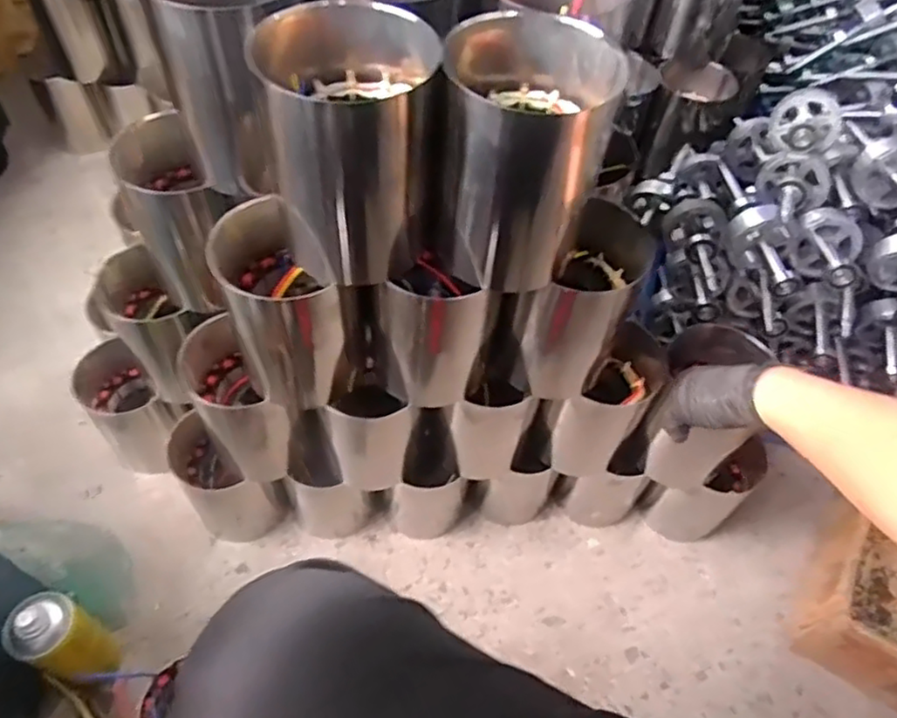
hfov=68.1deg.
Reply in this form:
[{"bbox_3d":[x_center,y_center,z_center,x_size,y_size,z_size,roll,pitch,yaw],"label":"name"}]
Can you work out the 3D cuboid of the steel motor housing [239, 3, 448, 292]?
[{"bbox_3d":[-0.074,-0.162,0.507,0.112,0.175,0.111,-9,55,-11],"label":"steel motor housing"}]

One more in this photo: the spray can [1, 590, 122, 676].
[{"bbox_3d":[-0.404,0.304,0.712,0.072,0.183,0.061,20,55,10],"label":"spray can"}]

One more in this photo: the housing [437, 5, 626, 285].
[{"bbox_3d":[0.056,-0.157,0.511,0.114,0.173,0.126,12,54,4],"label":"housing"}]

